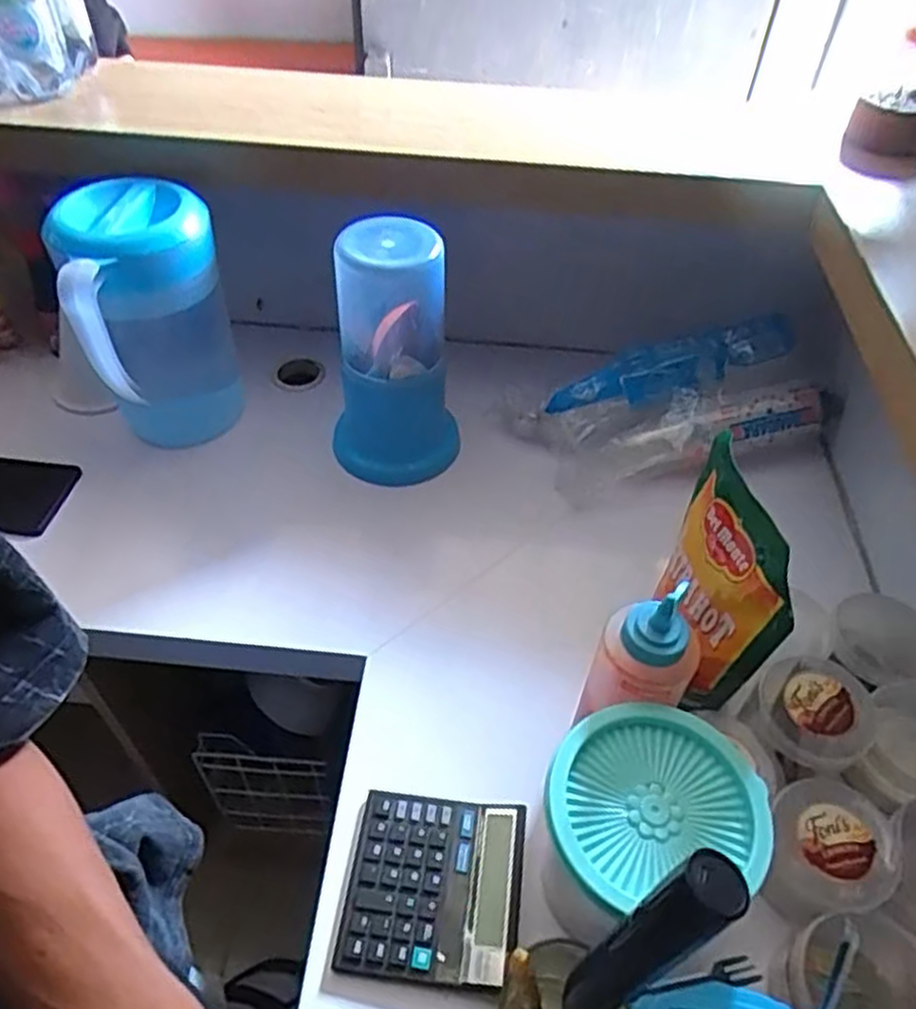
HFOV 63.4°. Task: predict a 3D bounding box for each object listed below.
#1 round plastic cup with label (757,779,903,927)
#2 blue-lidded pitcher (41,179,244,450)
[{"bbox_3d":[0.273,0.264,0.561,0.099,0.057,0.087,-16,51,-16],"label":"round plastic cup with label"},{"bbox_3d":[-0.317,-0.177,0.797,0.142,0.286,0.130,-16,51,-16],"label":"blue-lidded pitcher"}]

